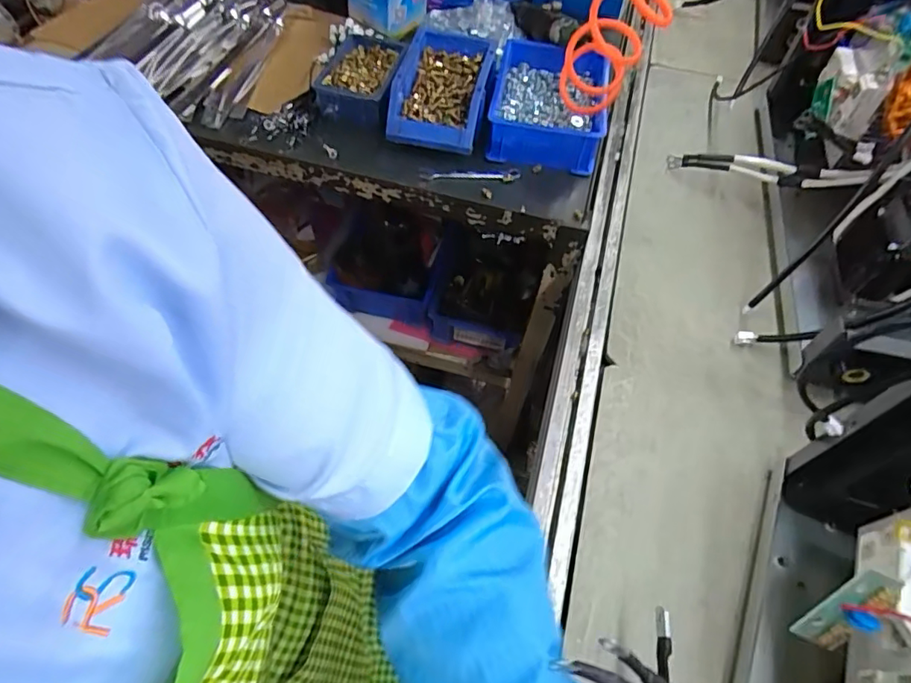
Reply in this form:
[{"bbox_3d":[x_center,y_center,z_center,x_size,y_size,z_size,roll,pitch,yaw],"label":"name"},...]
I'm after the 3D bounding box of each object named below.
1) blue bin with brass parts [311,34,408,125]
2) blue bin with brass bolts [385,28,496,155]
[{"bbox_3d":[-0.134,-0.374,0.757,0.114,0.041,0.179,8,57,2],"label":"blue bin with brass parts"},{"bbox_3d":[-0.014,-0.339,0.737,0.121,0.076,0.192,12,57,4],"label":"blue bin with brass bolts"}]

